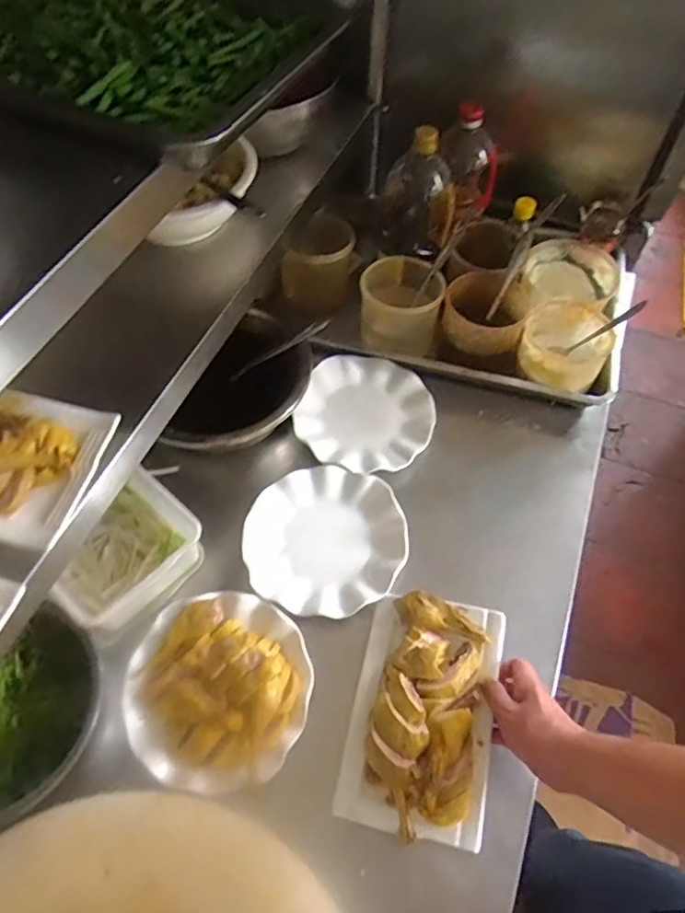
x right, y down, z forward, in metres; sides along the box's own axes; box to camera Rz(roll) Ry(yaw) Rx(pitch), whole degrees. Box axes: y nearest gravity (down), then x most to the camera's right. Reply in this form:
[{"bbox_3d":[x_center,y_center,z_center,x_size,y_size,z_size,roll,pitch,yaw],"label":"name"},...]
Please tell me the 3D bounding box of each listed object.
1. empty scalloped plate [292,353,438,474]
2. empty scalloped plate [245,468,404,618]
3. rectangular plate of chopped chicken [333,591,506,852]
[{"bbox_3d":[0.037,-0.067,0.890,0.195,0.029,0.207,0,57,0],"label":"empty scalloped plate"},{"bbox_3d":[-0.022,0.106,0.775,0.203,0.027,0.200,0,57,0],"label":"empty scalloped plate"},{"bbox_3d":[0.094,0.274,0.654,0.144,0.061,0.244,13,54,7],"label":"rectangular plate of chopped chicken"}]

